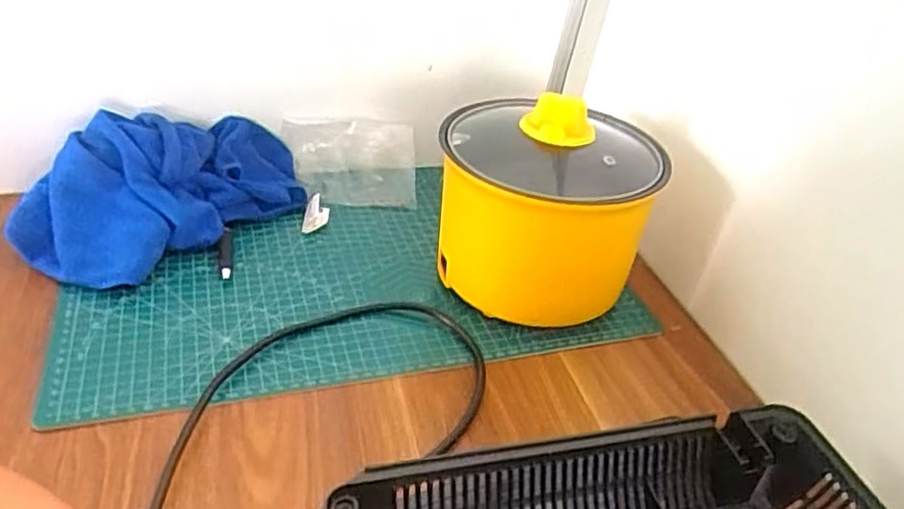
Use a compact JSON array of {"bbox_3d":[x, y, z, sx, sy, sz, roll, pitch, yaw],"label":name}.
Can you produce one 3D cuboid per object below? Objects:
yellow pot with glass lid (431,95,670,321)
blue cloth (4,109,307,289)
[{"bbox_3d":[0.069,-0.039,0.543,0.162,0.158,0.156,11,34,5],"label":"yellow pot with glass lid"},{"bbox_3d":[-0.238,-0.063,0.581,0.115,0.083,0.232,27,39,27],"label":"blue cloth"}]

